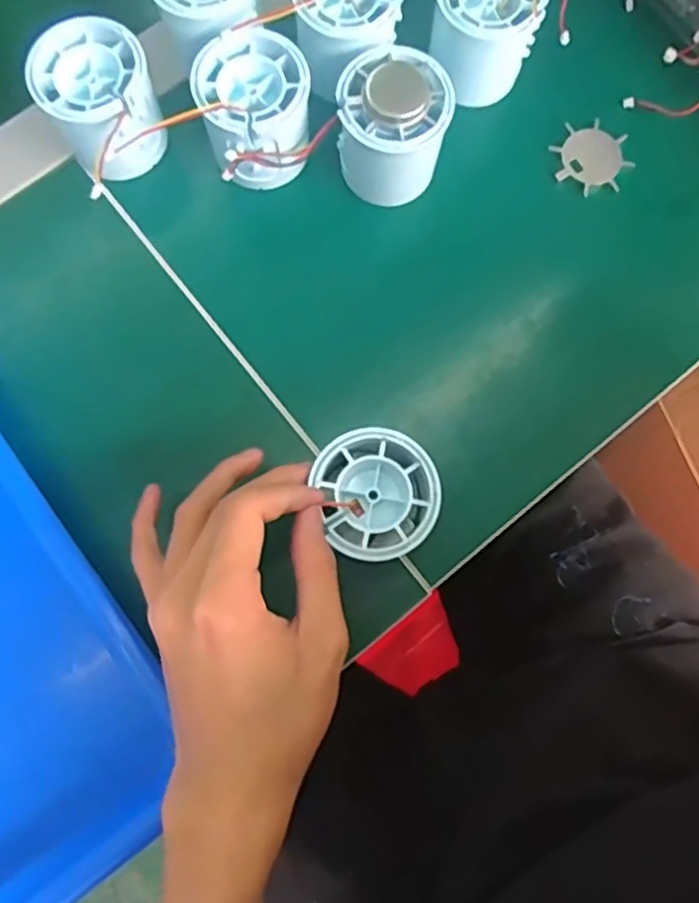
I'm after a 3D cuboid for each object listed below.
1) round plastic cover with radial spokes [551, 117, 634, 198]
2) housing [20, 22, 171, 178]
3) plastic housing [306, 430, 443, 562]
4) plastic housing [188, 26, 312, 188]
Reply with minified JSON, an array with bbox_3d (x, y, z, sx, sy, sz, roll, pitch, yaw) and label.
[{"bbox_3d":[0.133,-0.162,0.370,0.041,0.006,0.041,0,87,0],"label":"round plastic cover with radial spokes"},{"bbox_3d":[-0.124,-0.175,0.342,0.053,0.051,0.057,0,79,0],"label":"housing"},{"bbox_3d":[0.013,0.019,0.292,0.049,0.017,0.054,-7,79,-2],"label":"plastic housing"},{"bbox_3d":[-0.046,-0.169,0.338,0.053,0.045,0.056,0,79,0],"label":"plastic housing"}]

